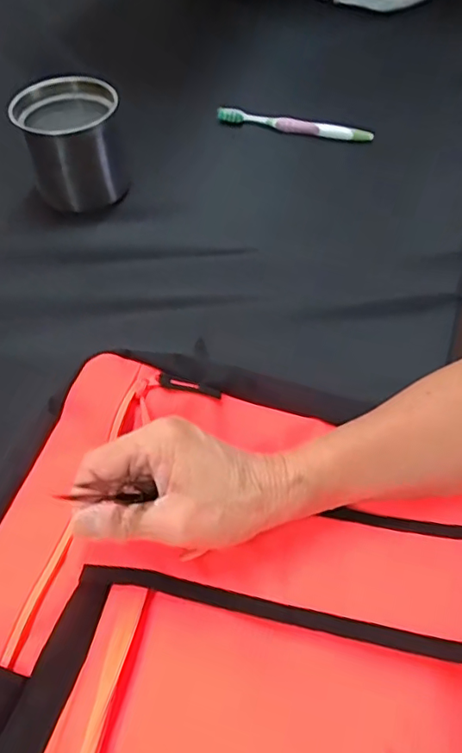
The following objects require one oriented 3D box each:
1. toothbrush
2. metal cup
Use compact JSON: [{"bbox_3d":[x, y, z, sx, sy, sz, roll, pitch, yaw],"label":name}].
[{"bbox_3d":[0.076,-0.303,0.644,0.185,0.023,0.016,13,56,10],"label":"toothbrush"},{"bbox_3d":[-0.165,-0.246,0.565,0.097,0.096,0.097,-12,54,-7],"label":"metal cup"}]

